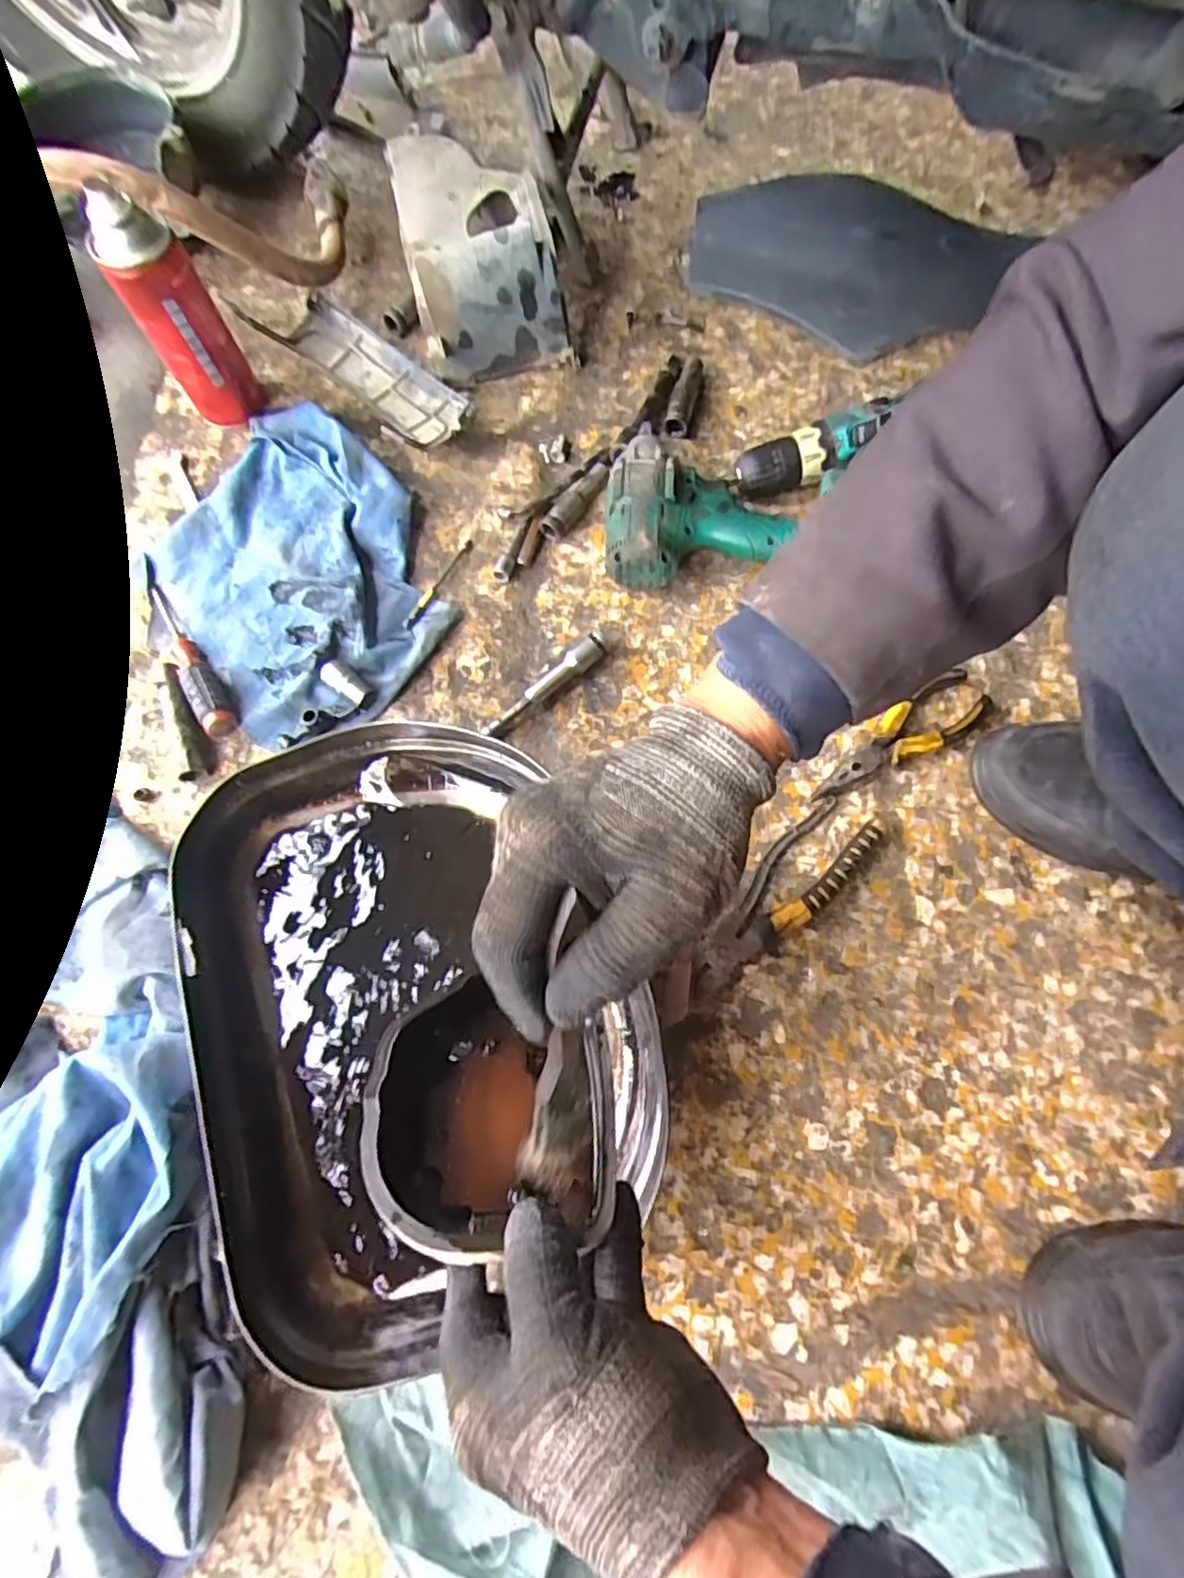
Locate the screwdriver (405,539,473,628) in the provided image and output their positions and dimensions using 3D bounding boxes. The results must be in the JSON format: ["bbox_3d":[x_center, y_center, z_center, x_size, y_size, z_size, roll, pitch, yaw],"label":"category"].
[{"bbox_3d":[-0.127,-0.170,0.558,0.011,0.008,0.097,28,76,10],"label":"screwdriver"}]

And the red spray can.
[{"bbox_3d":[-0.324,-0.372,0.537,0.049,0.170,0.052,-1,73,2],"label":"red spray can"}]

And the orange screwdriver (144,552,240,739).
[{"bbox_3d":[-0.325,-0.116,0.527,0.025,0.022,0.183,-34,75,-8],"label":"orange screwdriver"}]

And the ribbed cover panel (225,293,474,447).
[{"bbox_3d":[-0.193,-0.373,0.609,0.219,0.032,0.074,38,78,12],"label":"ribbed cover panel"}]

